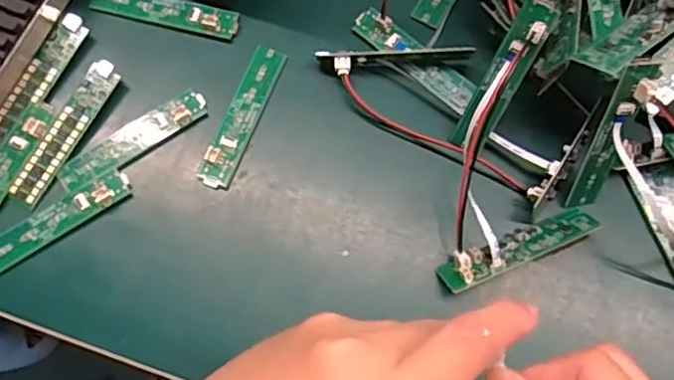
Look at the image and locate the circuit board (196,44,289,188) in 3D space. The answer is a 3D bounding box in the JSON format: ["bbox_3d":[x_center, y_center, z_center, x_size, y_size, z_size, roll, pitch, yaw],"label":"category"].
[{"bbox_3d":[-0.051,-0.041,0.333,0.018,0.008,0.085,21,74,4],"label":"circuit board"}]

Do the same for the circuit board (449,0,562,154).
[{"bbox_3d":[0.081,-0.055,0.307,0.018,0.010,0.081,30,119,6],"label":"circuit board"}]

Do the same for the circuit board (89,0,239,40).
[{"bbox_3d":[-0.097,-0.103,0.348,0.083,0.010,0.019,13,74,2],"label":"circuit board"}]

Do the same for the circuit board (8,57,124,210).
[{"bbox_3d":[-0.143,-0.031,0.325,0.016,0.004,0.084,30,82,-2],"label":"circuit board"}]

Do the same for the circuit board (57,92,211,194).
[{"bbox_3d":[-0.108,-0.027,0.327,0.083,0.007,0.016,-33,78,-11],"label":"circuit board"}]

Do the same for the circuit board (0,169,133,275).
[{"bbox_3d":[-0.145,0.017,0.313,0.084,0.007,0.017,-34,78,-11],"label":"circuit board"}]

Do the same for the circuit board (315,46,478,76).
[{"bbox_3d":[0.031,-0.071,0.337,0.082,0.016,0.012,-5,74,-4],"label":"circuit board"}]

